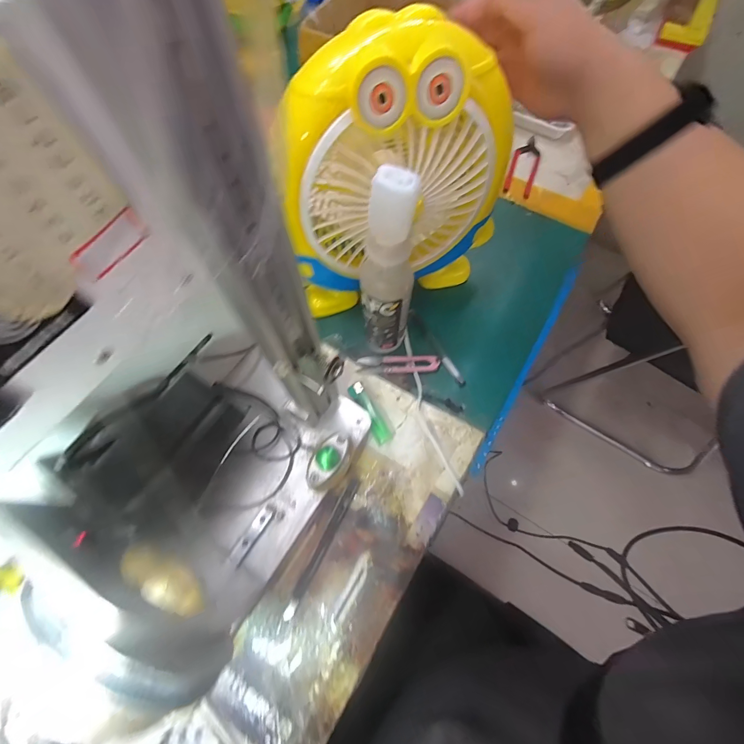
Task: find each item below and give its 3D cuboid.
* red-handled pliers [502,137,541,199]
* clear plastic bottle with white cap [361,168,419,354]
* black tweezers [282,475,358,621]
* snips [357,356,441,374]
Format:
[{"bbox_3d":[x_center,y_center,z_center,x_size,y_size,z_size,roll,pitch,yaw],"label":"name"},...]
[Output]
[{"bbox_3d":[0.255,-0.344,0.579,0.043,0.022,0.137,20,68,8],"label":"red-handled pliers"},{"bbox_3d":[0.014,-0.082,0.336,0.051,0.223,0.036,12,67,5],"label":"clear plastic bottle with white cap"},{"bbox_3d":[-0.050,0.176,0.352,0.010,0.012,0.140,25,69,10],"label":"black tweezers"},{"bbox_3d":[0.033,-0.010,0.429,0.098,0.013,0.025,0,67,0],"label":"snips"}]

